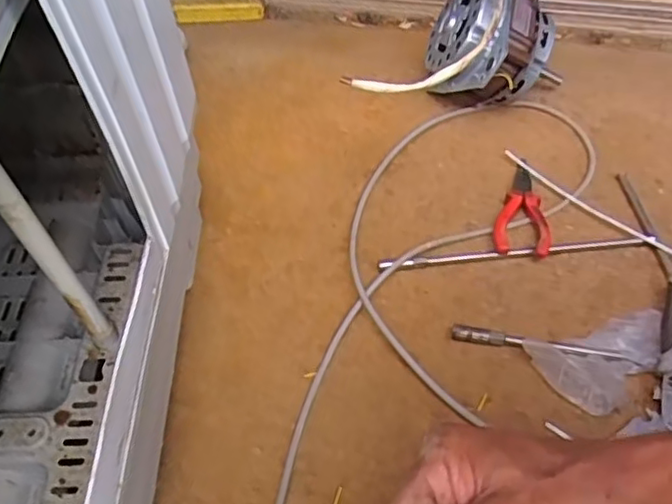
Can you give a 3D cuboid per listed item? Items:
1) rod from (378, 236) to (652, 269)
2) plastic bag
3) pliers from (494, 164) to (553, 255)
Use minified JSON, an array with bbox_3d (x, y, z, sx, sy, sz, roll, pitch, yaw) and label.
[{"bbox_3d":[0.180,0.000,0.639,0.271,0.009,0.015,-6,54,0],"label":"rod"},{"bbox_3d":[0.238,0.099,0.552,0.120,0.023,0.076,-10,54,-4],"label":"plastic bag"},{"bbox_3d":[0.195,-0.052,0.666,0.052,0.026,0.135,4,55,7],"label":"pliers"}]

